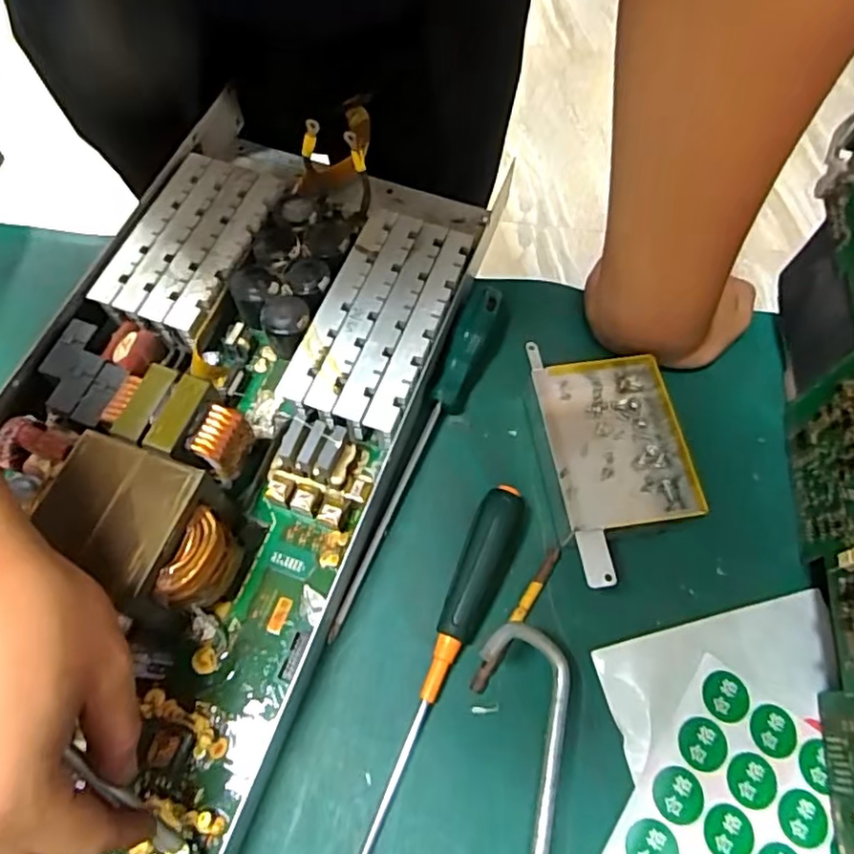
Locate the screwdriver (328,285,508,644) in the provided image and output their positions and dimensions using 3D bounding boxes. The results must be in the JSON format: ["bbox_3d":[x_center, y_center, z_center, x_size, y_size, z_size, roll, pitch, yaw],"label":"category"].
[{"bbox_3d":[0.000,0.009,0.375,0.025,0.026,0.230,21,67,8],"label":"screwdriver"}]

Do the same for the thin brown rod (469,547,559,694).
[{"bbox_3d":[0.048,0.102,0.343,0.009,0.005,0.087,30,68,12],"label":"thin brown rod"}]

